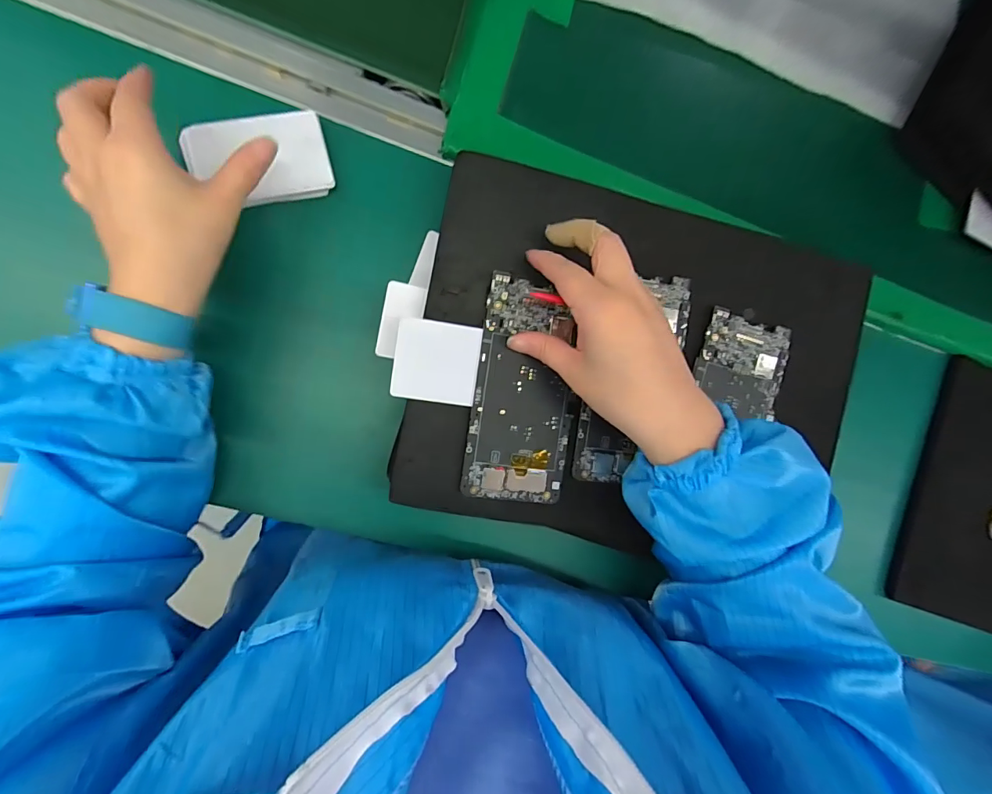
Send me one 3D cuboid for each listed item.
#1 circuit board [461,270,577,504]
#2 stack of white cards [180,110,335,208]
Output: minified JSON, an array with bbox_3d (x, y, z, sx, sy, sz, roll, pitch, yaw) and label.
[{"bbox_3d":[0.017,-0.004,0.316,0.072,0.005,0.154,2,93,-9],"label":"circuit board"},{"bbox_3d":[-0.168,-0.169,0.320,0.093,0.012,0.061,-19,95,-8],"label":"stack of white cards"}]

